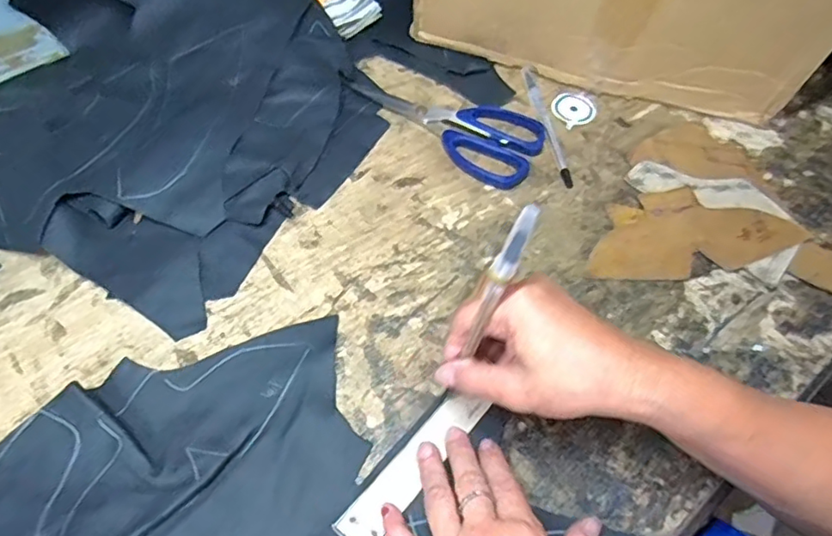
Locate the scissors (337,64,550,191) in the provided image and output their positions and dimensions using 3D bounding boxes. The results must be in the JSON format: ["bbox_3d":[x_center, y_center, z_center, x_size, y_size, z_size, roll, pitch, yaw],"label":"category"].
[{"bbox_3d":[0.026,-0.139,0.512,0.188,0.012,0.080,36,62,19],"label":"scissors"}]

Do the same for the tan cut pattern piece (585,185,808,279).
[{"bbox_3d":[0.215,-0.031,0.456,0.170,0.006,0.078,-9,62,-4],"label":"tan cut pattern piece"}]

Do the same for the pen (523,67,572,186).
[{"bbox_3d":[0.115,-0.128,0.508,0.015,0.009,0.139,-3,57,-5],"label":"pen"}]

